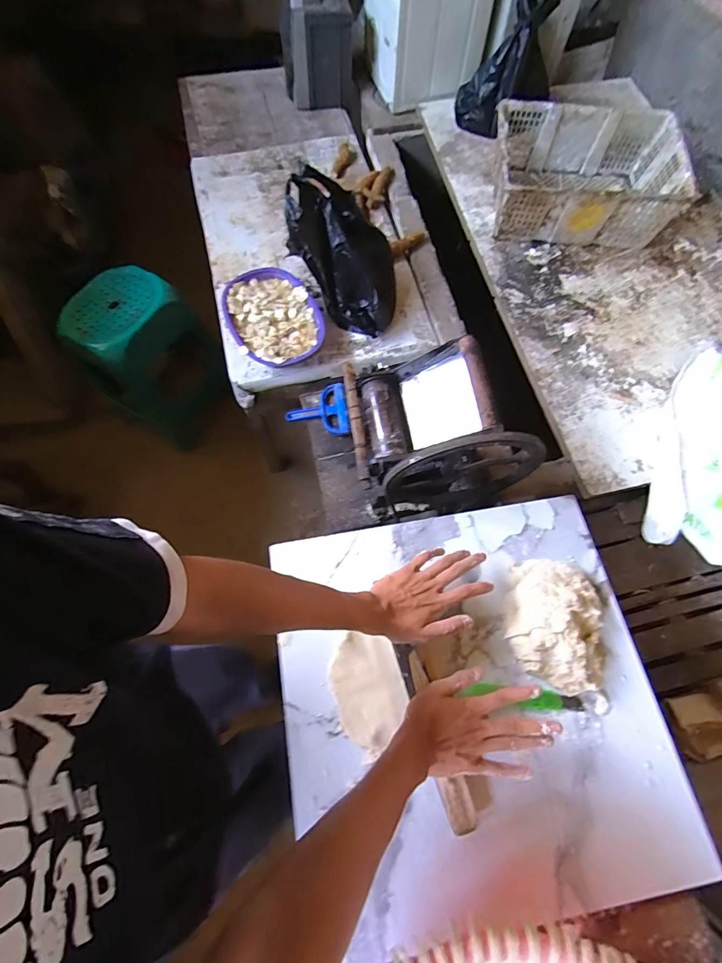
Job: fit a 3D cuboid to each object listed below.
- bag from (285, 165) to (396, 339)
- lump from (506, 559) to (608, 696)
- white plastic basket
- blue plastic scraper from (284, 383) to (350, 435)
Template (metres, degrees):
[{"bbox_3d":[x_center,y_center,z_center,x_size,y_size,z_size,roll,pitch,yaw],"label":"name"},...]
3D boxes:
[{"bbox_3d":[-0.035,-0.526,0.989,0.273,0.252,0.159,39,75,13],"label":"bag"},{"bbox_3d":[0.281,0.196,0.574,0.146,0.064,0.162,20,72,7],"label":"lump"},{"bbox_3d":[0.615,-0.873,1.171,0.475,0.154,0.375,3,70,1],"label":"white plastic basket"},{"bbox_3d":[-0.105,-0.165,0.980,0.143,0.025,0.130,-9,71,-3],"label":"blue plastic scraper"}]

